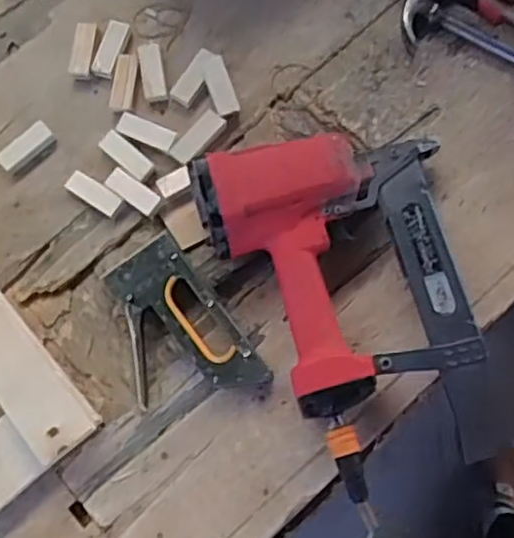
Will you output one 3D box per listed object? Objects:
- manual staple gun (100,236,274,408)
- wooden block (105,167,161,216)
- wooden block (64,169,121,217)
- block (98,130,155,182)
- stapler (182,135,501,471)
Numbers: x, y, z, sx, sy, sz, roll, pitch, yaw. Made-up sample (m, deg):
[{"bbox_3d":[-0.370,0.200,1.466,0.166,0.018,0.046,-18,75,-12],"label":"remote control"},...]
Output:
[{"bbox_3d":[-0.083,0.066,0.709,0.116,0.034,0.182,-35,74,-7],"label":"manual staple gun"},{"bbox_3d":[-0.130,-0.082,0.759,0.062,0.011,0.026,37,79,13],"label":"wooden block"},{"bbox_3d":[-0.170,-0.080,0.766,0.061,0.013,0.025,31,77,12],"label":"wooden block"},{"bbox_3d":[-0.137,-0.119,0.771,0.064,0.016,0.023,40,78,-3],"label":"block"},{"bbox_3d":[0.081,0.025,0.674,0.237,0.069,0.315,-11,73,0],"label":"stapler"}]

